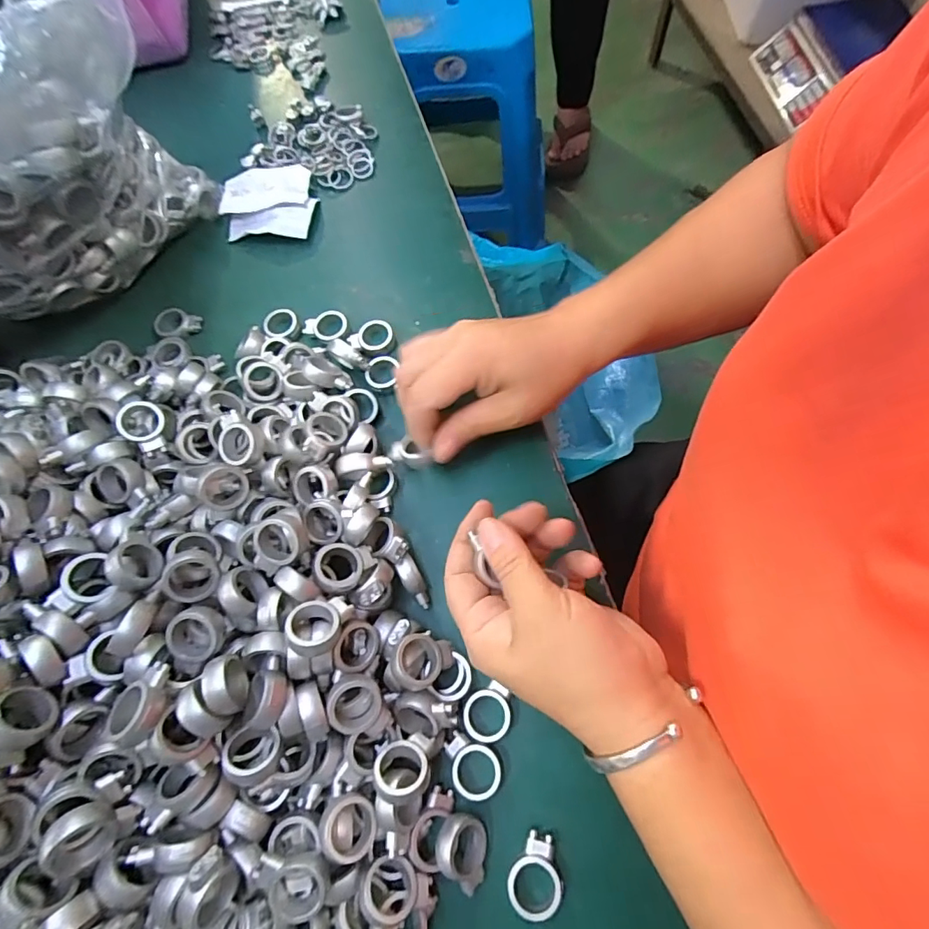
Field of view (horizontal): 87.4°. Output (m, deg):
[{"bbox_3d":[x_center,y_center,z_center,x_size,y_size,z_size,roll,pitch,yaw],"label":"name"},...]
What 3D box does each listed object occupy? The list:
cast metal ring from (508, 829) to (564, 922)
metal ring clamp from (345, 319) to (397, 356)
[{"bbox_3d":[0.036,0.203,0.240,0.026,0.010,0.034,19,70,8],"label":"cast metal ring"},{"bbox_3d":[-0.068,-0.091,0.358,0.032,0.012,0.029,-21,70,-7],"label":"metal ring clamp"}]

